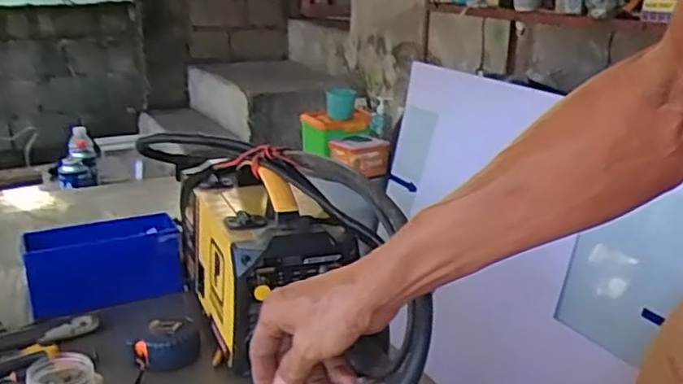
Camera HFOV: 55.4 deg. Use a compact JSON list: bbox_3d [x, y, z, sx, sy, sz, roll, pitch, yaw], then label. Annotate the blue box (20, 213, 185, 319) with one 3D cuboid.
[{"bbox_3d":[-0.335,0.103,0.934,0.209,0.116,0.078,-5,19,-20],"label":"blue box"}]

